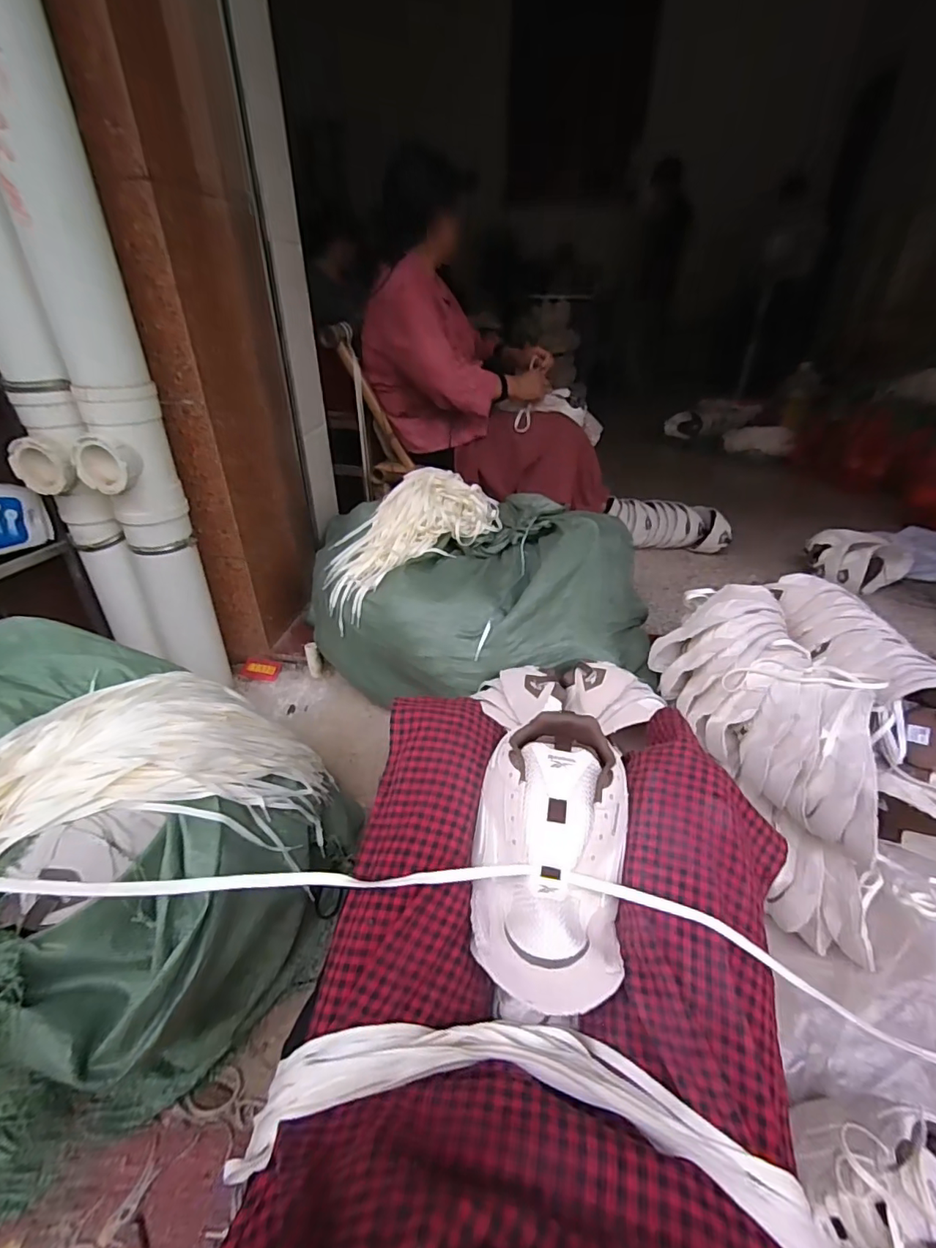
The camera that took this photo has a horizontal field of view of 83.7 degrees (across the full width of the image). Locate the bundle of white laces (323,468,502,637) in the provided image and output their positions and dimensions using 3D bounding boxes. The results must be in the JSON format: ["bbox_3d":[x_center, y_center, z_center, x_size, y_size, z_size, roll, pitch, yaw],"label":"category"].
[{"bbox_3d":[-0.134,-0.174,1.066,0.413,0.124,0.205,-41,48,-17],"label":"bundle of white laces"}]

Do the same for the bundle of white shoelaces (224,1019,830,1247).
[{"bbox_3d":[0.037,0.314,0.339,0.355,0.048,0.103,4,34,7],"label":"bundle of white shoelaces"}]

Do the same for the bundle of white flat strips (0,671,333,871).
[{"bbox_3d":[-0.417,0.186,0.653,0.510,0.156,0.264,0,28,-38],"label":"bundle of white flat strips"}]

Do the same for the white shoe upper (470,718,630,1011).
[{"bbox_3d":[0.070,0.190,0.454,0.123,0.075,0.242,7,57,9],"label":"white shoe upper"}]

